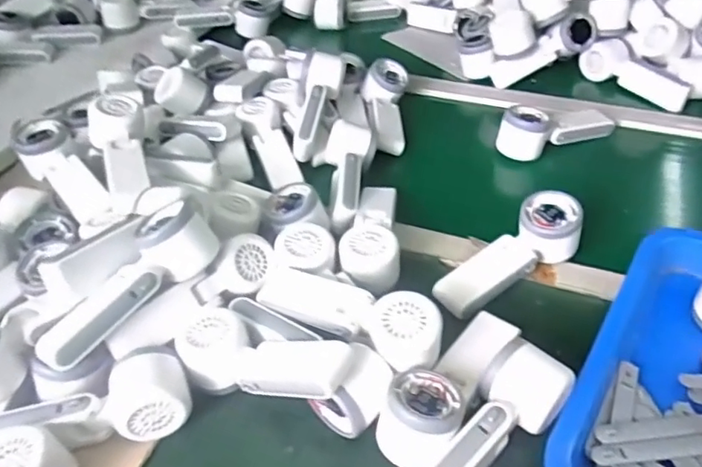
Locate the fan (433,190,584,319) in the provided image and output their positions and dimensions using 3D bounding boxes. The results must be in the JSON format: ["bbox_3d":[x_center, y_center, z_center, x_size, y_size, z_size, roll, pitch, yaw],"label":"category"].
[{"bbox_3d":[0.157,0.024,0.561,0.163,0.045,0.054,-36,48,-9],"label":"fan"}]

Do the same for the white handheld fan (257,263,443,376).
[{"bbox_3d":[-0.006,0.060,0.482,0.172,0.038,0.050,23,47,26],"label":"white handheld fan"}]

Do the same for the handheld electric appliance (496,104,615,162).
[{"bbox_3d":[0.268,-0.144,0.743,0.166,0.055,0.050,-21,44,-20],"label":"handheld electric appliance"}]

